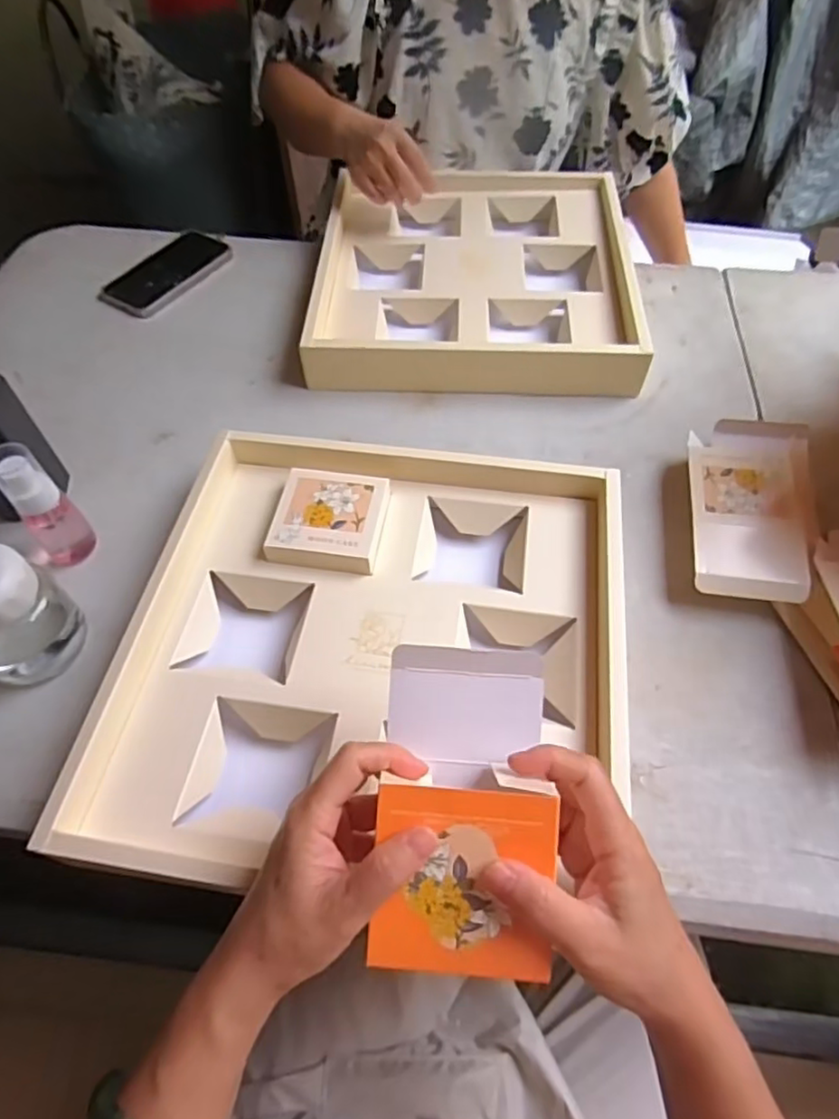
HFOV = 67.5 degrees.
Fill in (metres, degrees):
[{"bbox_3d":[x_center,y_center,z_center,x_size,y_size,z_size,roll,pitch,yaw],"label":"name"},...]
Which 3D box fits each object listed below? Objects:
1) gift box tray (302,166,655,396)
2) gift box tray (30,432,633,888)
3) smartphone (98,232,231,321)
[{"bbox_3d":[0.062,-0.329,0.724,0.336,0.060,0.333,2,55,1],"label":"gift box tray"},{"bbox_3d":[-0.027,0.050,0.467,0.344,0.057,0.358,5,55,4],"label":"gift box tray"},{"bbox_3d":[-0.302,-0.348,0.757,0.086,0.013,0.159,30,60,19],"label":"smartphone"}]

